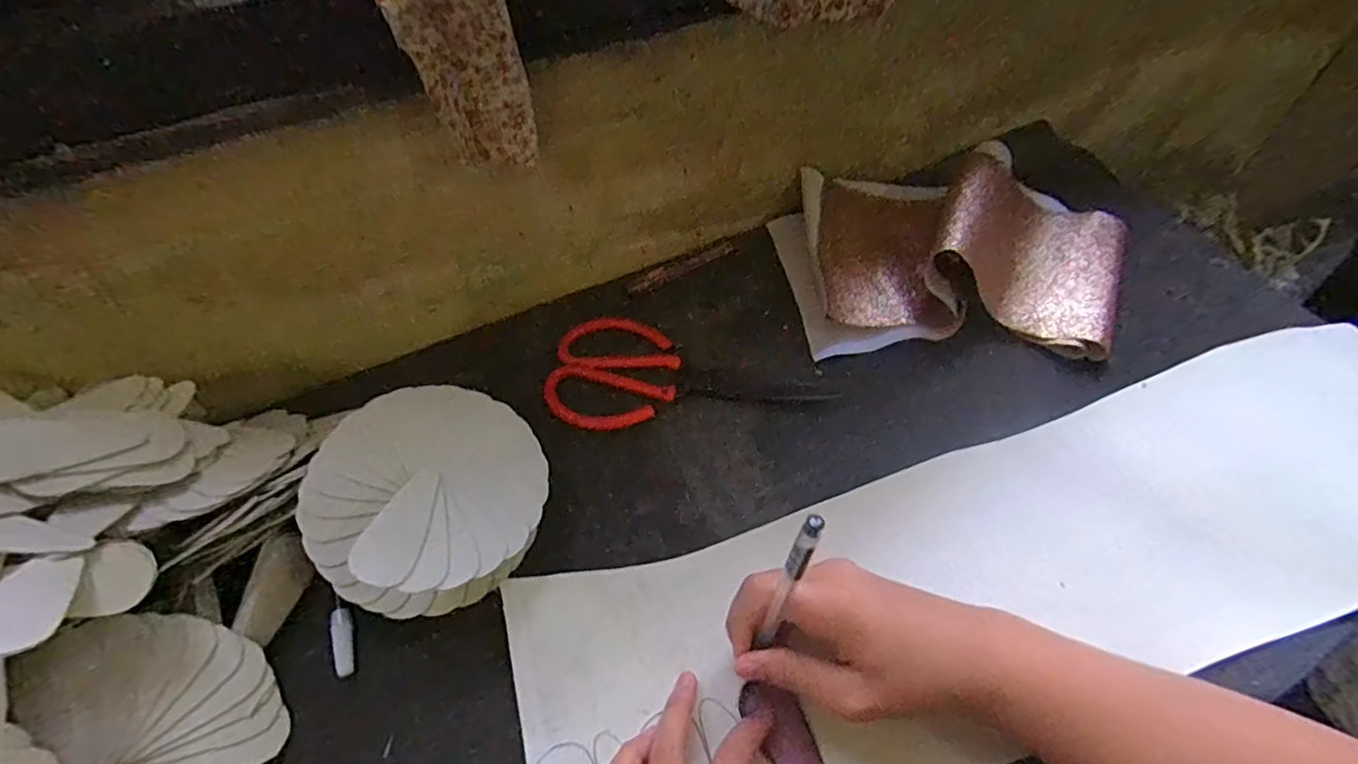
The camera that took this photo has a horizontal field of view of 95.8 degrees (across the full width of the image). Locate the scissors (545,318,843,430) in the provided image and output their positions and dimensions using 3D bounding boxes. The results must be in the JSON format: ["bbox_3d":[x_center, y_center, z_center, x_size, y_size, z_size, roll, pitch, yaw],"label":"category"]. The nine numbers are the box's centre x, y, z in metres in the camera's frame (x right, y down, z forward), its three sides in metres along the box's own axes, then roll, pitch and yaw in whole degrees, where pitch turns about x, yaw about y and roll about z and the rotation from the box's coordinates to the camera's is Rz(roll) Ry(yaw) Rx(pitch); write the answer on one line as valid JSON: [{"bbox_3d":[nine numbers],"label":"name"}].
[{"bbox_3d":[0.005,-0.008,0.461,0.204,0.008,0.095,0,53,2],"label":"scissors"}]

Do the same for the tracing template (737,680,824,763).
[{"bbox_3d":[0.059,0.187,0.318,0.027,0.004,0.068,-28,58,-18],"label":"tracing template"}]

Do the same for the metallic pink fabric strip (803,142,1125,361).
[{"bbox_3d":[0.230,-0.119,0.500,0.244,0.063,0.179,9,54,8],"label":"metallic pink fabric strip"}]

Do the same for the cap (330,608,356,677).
[{"bbox_3d":[-0.192,0.149,0.352,0.011,0.006,0.038,-18,55,-12],"label":"cap"}]

